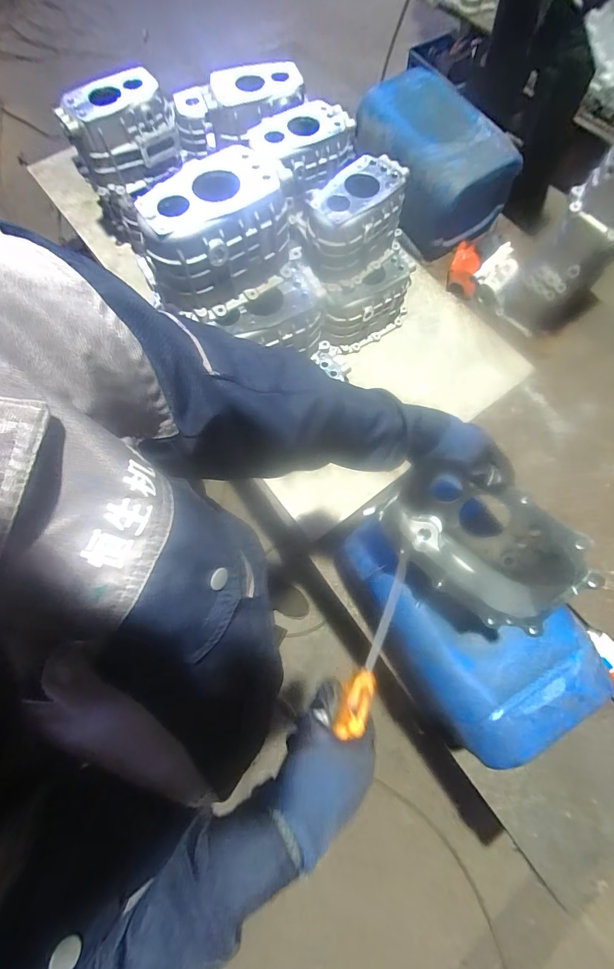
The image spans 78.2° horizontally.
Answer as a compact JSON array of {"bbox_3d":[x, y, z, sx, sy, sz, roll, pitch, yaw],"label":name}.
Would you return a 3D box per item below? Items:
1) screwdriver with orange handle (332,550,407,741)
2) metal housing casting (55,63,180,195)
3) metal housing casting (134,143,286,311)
[{"bbox_3d":[0.073,0.156,0.392,0.026,0.024,0.189,25,59,7],"label":"screwdriver with orange handle"},{"bbox_3d":[-0.470,-0.893,0.981,0.271,0.169,0.150,-19,74,-6],"label":"metal housing casting"},{"bbox_3d":[-0.168,-0.447,0.676,0.267,0.147,0.153,-36,76,-11],"label":"metal housing casting"}]

